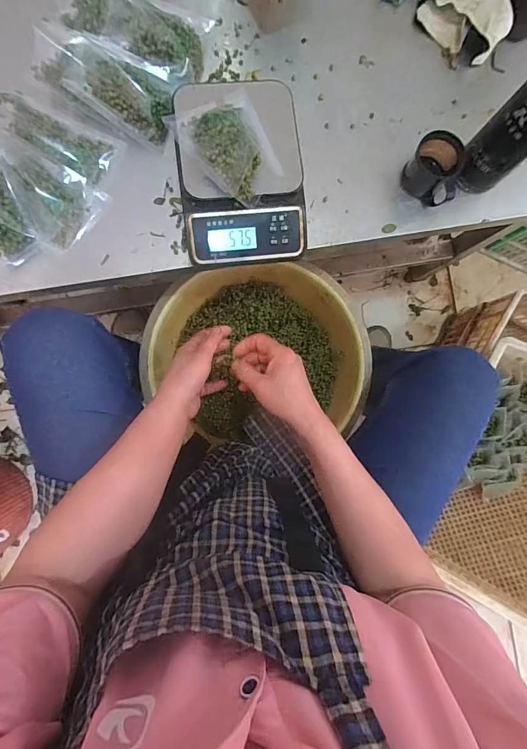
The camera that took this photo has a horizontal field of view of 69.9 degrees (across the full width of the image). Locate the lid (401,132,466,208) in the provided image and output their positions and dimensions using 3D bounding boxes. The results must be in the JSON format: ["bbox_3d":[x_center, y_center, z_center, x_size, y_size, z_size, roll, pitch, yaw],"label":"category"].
[{"bbox_3d":[0.229,-0.273,0.508,0.074,0.052,0.073,0,88,-6],"label":"lid"}]

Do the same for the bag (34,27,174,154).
[{"bbox_3d":[-0.199,-0.366,0.465,0.181,0.051,0.089,24,85,-4],"label":"bag"}]

